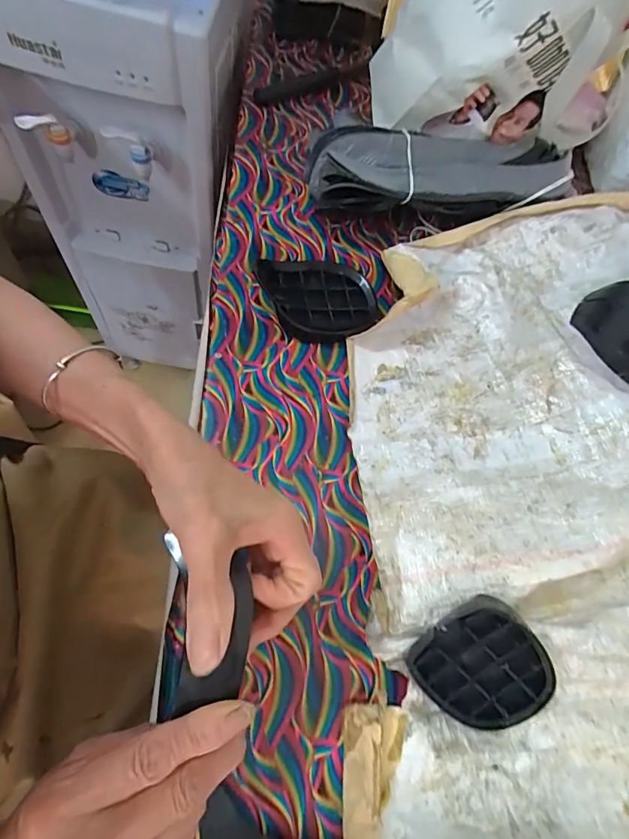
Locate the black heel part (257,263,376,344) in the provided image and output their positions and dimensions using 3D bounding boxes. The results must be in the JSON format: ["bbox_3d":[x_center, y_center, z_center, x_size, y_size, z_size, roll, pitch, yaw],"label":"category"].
[{"bbox_3d":[0.004,-0.122,0.445,0.111,0.028,0.090,-5,69,-13],"label":"black heel part"}]

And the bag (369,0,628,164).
[{"bbox_3d":[0.204,-0.404,0.466,0.281,0.167,0.123,21,66,-2],"label":"bag"}]

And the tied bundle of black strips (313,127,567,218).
[{"bbox_3d":[0.143,-0.275,0.492,0.291,0.062,0.093,-7,70,-13],"label":"tied bundle of black strips"}]

